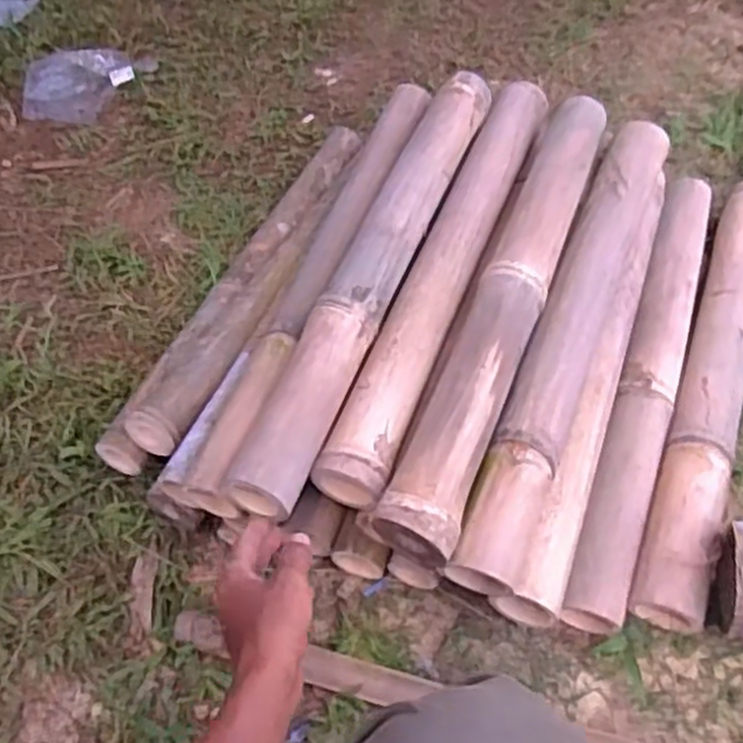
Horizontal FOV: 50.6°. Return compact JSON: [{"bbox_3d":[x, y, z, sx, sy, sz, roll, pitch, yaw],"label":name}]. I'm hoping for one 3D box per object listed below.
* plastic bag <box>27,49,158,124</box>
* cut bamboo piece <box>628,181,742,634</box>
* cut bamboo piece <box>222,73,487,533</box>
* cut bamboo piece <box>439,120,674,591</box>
[{"bbox_3d":[-0.482,-0.498,1.344,0.224,0.048,0.153,-15,50,-7],"label":"plastic bag"},{"bbox_3d":[0.387,-0.001,0.877,0.071,0.066,0.604,16,53,18],"label":"cut bamboo piece"},{"bbox_3d":[0.007,-0.120,0.822,0.072,0.051,0.589,16,58,16],"label":"cut bamboo piece"},{"bbox_3d":[0.214,-0.056,0.814,0.071,0.072,0.600,15,53,18],"label":"cut bamboo piece"}]

